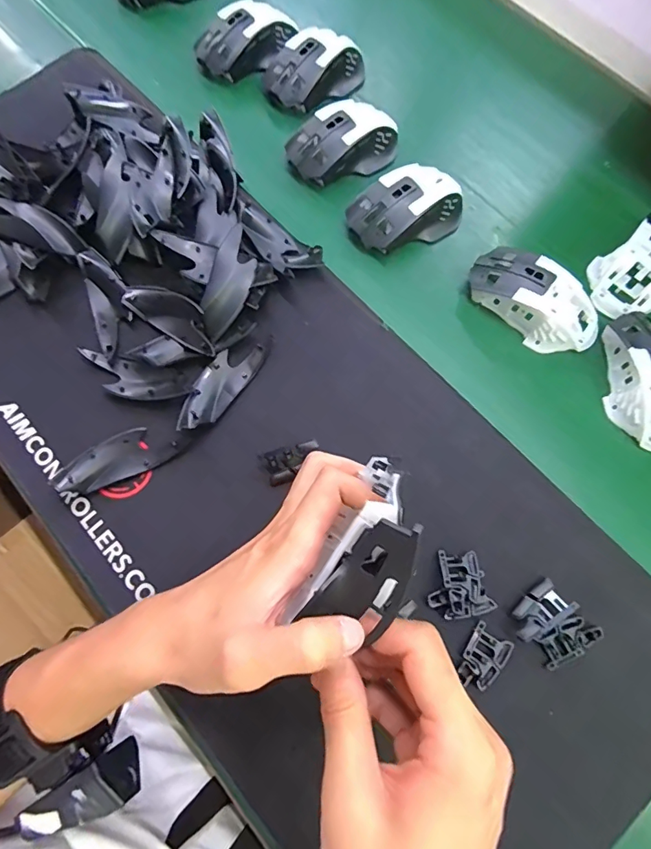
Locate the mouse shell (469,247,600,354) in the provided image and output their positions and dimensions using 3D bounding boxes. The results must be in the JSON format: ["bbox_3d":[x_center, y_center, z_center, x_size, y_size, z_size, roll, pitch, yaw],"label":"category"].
[{"bbox_3d":[0.178,-0.108,0.378,0.117,0.033,0.062,41,75,12],"label":"mouse shell"}]

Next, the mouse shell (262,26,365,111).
[{"bbox_3d":[-0.011,-0.365,0.461,0.106,0.037,0.064,-29,74,-10],"label":"mouse shell"}]

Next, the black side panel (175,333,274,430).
[{"bbox_3d":[-0.082,-0.034,0.357,0.034,0.011,0.094,34,74,10],"label":"black side panel"}]

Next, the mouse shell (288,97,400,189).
[{"bbox_3d":[0.019,-0.270,0.439,0.114,0.052,0.063,-23,73,-9],"label":"mouse shell"}]

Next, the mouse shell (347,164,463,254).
[{"bbox_3d":[0.076,-0.196,0.405,0.111,0.034,0.063,-20,73,-8],"label":"mouse shell"}]

